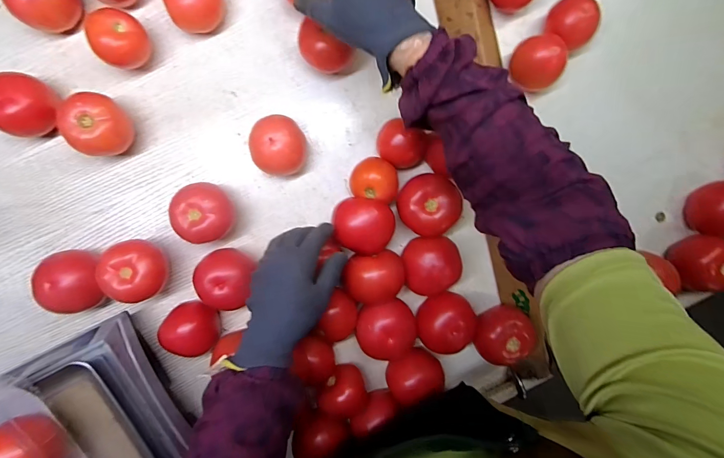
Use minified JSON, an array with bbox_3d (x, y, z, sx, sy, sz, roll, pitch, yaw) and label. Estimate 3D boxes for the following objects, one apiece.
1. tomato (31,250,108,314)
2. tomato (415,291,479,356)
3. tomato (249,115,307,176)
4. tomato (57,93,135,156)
[{"bbox_3d":[-0.348,0.062,0.427,0.062,0.062,0.072,-11,97,-4],"label":"tomato"},{"bbox_3d":[0.109,0.124,0.476,0.078,0.055,0.076,-39,98,0],"label":"tomato"},{"bbox_3d":[-0.101,-0.100,0.432,0.063,0.058,0.067,-1,96,-5],"label":"tomato"},{"bbox_3d":[-0.302,-0.117,0.407,0.065,0.061,0.067,-2,96,-5],"label":"tomato"}]

